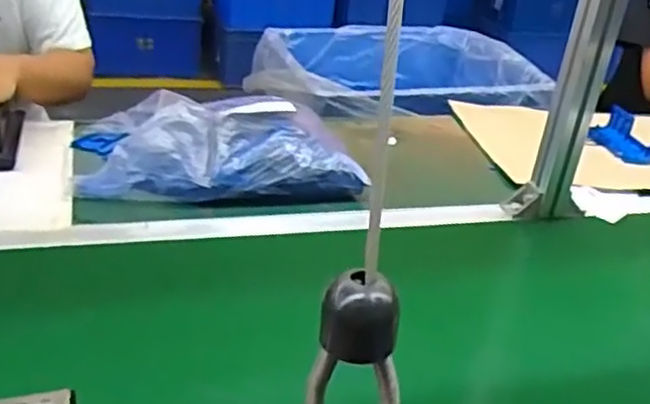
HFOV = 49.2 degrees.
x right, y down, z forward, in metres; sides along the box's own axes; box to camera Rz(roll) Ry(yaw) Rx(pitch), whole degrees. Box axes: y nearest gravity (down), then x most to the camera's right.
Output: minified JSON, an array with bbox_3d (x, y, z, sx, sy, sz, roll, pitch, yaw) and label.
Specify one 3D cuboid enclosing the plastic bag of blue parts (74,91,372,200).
[{"bbox_3d":[-0.150,-0.086,0.966,0.356,0.088,0.225,-4,30,-20],"label":"plastic bag of blue parts"}]

